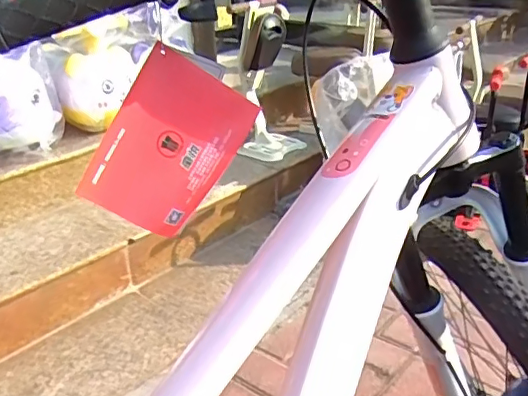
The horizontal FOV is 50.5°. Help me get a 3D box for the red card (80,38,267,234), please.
[{"bbox_3d":[-0.078,-0.042,0.457,0.098,0.136,0.017,31,-2,-9],"label":"red card"}]

